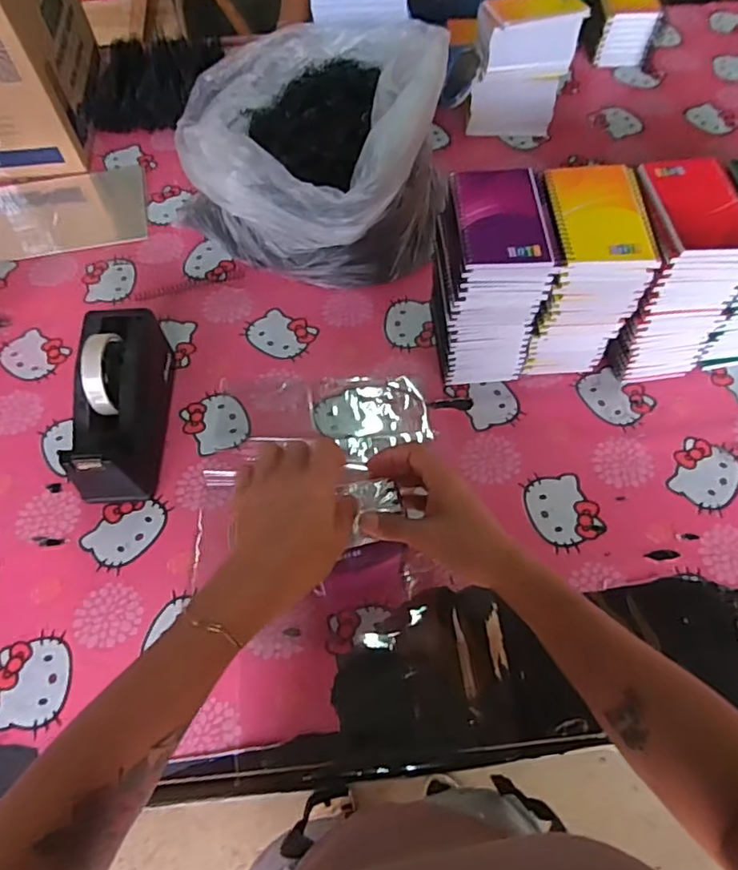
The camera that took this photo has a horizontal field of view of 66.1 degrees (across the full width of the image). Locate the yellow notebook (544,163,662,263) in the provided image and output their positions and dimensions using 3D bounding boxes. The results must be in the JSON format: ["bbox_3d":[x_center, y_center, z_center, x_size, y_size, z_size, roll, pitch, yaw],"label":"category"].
[{"bbox_3d":[0.225,-0.216,0.546,0.092,0.008,0.134,-2,60,0],"label":"yellow notebook"}]

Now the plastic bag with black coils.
[{"bbox_3d":[-0.081,-0.359,0.739,0.317,0.206,0.284,8,61,6],"label":"plastic bag with black coils"}]

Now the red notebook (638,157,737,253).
[{"bbox_3d":[0.324,-0.228,0.549,0.092,0.015,0.135,-4,60,-1],"label":"red notebook"}]

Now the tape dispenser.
[{"bbox_3d":[-0.275,-0.034,0.618,0.080,0.120,0.212,-4,60,-1],"label":"tape dispenser"}]

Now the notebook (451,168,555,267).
[{"bbox_3d":[0.127,-0.212,0.545,0.083,0.012,0.123,-1,60,0],"label":"notebook"}]

